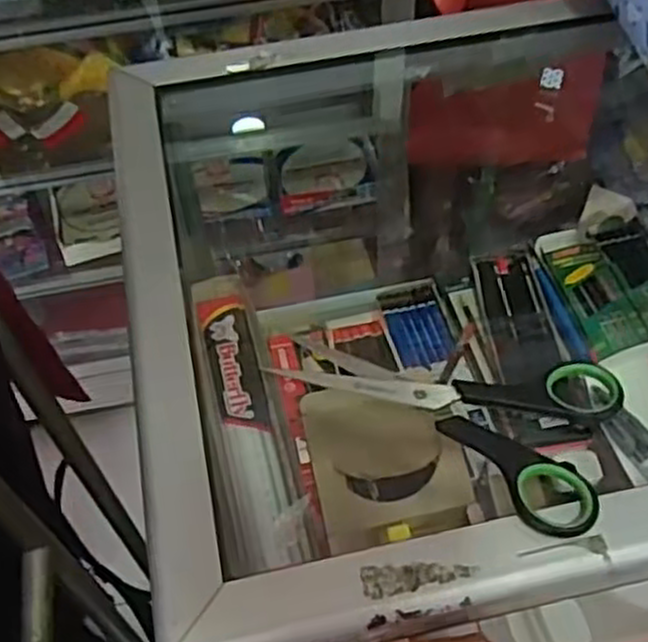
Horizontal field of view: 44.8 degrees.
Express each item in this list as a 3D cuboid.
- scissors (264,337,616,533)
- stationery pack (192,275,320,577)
[{"bbox_3d":[0.061,0.029,0.361,0.152,0.016,0.080,29,61,21],"label":"scissors"},{"bbox_3d":[-0.059,0.069,0.605,0.057,0.019,0.247,-11,55,-5],"label":"stationery pack"}]

